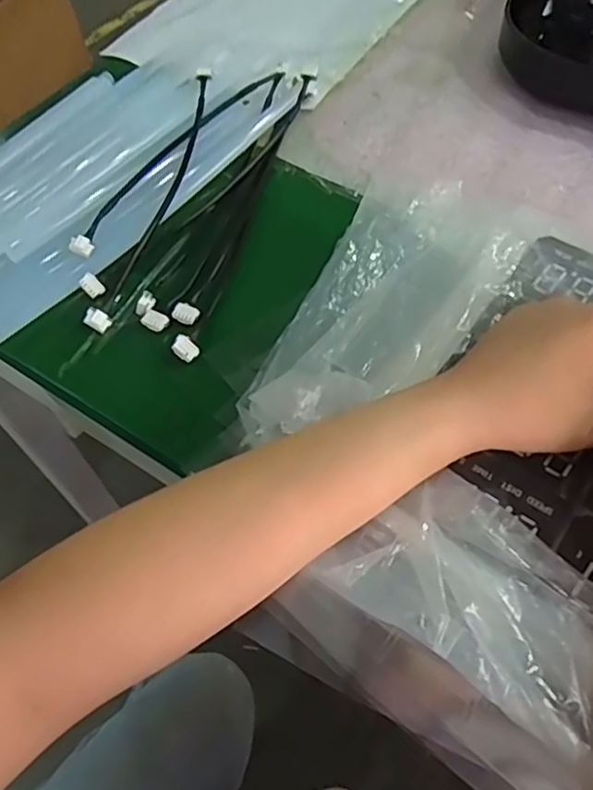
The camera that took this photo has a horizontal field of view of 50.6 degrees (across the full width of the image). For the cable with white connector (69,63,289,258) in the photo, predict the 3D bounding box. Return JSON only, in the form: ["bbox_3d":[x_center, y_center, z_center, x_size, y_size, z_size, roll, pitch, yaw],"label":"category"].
[{"bbox_3d":[-0.085,-0.183,0.463,0.030,0.011,0.240,29,63,19],"label":"cable with white connector"}]

